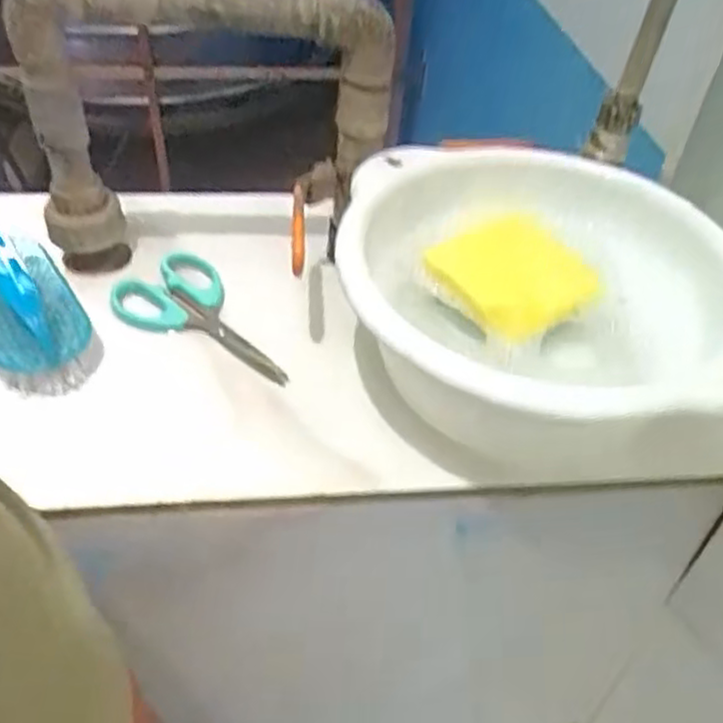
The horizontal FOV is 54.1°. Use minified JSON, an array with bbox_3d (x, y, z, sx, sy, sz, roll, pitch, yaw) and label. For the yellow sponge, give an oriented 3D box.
[{"bbox_3d":[0.083,-0.050,0.397,0.078,0.014,0.077,-24,51,-26],"label":"yellow sponge"}]

